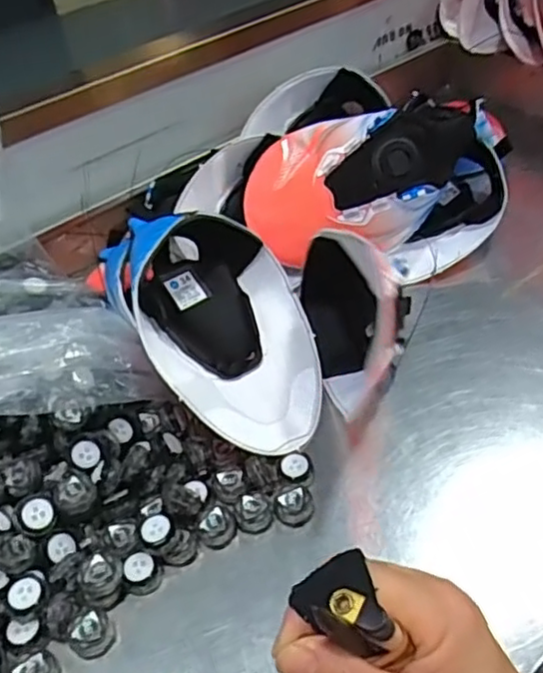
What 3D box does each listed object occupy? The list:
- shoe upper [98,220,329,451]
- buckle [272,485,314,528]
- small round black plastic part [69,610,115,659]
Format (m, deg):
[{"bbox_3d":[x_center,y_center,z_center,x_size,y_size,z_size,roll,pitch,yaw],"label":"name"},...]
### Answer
[{"bbox_3d":[-0.040,-0.020,0.527,0.139,0.104,0.202,-24,48,-16],"label":"shoe upper"},{"bbox_3d":[0.016,0.122,0.473,0.029,0.017,0.028,1,45,6],"label":"buckle"},{"bbox_3d":[-0.114,0.192,0.421,0.025,0.019,0.027,-3,44,3],"label":"small round black plastic part"}]

